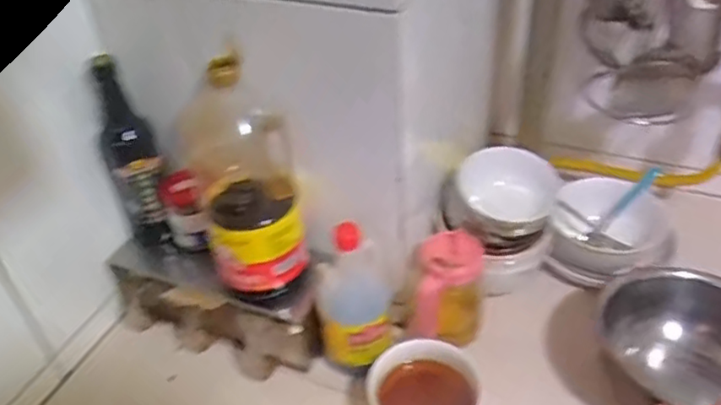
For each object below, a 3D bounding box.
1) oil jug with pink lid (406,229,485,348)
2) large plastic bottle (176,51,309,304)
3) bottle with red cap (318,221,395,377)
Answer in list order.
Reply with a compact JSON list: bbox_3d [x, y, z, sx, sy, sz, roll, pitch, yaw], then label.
[{"bbox_3d":[0.104,0.110,0.776,0.084,0.141,0.075,1,41,6],"label":"oil jug with pink lid"},{"bbox_3d":[-0.124,-0.018,0.693,0.110,0.280,0.090,-10,41,-7],"label":"large plastic bottle"},{"bbox_3d":[-0.005,0.116,0.735,0.080,0.201,0.075,-4,41,1],"label":"bottle with red cap"}]

